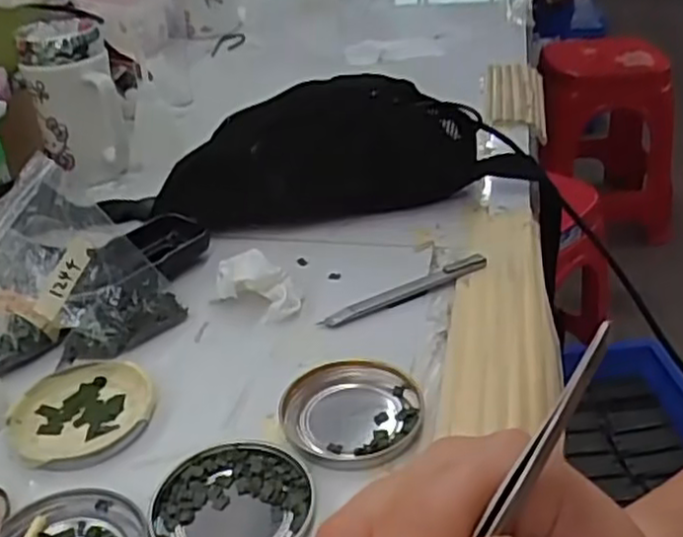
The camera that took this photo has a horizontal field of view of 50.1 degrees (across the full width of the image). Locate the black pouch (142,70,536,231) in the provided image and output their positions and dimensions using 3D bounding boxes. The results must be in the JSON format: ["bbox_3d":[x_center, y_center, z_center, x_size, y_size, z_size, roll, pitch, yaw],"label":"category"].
[{"bbox_3d":[0.001,-0.106,0.628,0.310,0.101,0.088,-6,33,-3],"label":"black pouch"}]

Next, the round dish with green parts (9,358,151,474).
[{"bbox_3d":[-0.150,0.082,0.424,0.077,0.009,0.080,-3,33,2],"label":"round dish with green parts"}]

